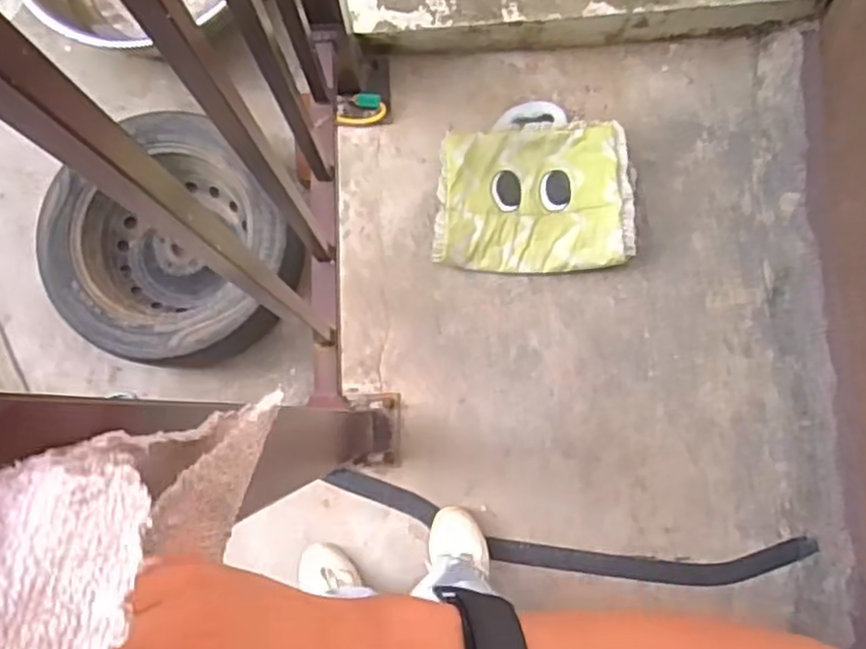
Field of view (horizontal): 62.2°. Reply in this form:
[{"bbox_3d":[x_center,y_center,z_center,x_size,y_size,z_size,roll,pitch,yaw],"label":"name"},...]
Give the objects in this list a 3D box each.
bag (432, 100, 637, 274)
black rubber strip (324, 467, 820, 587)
[{"bbox_3d":[0.198,-0.277,1.406,0.372,0.090,0.349,2,82,2],"label":"bag"},{"bbox_3d":[0.257,0.395,1.336,0.893,0.011,0.119,8,82,2],"label":"black rubber strip"}]

